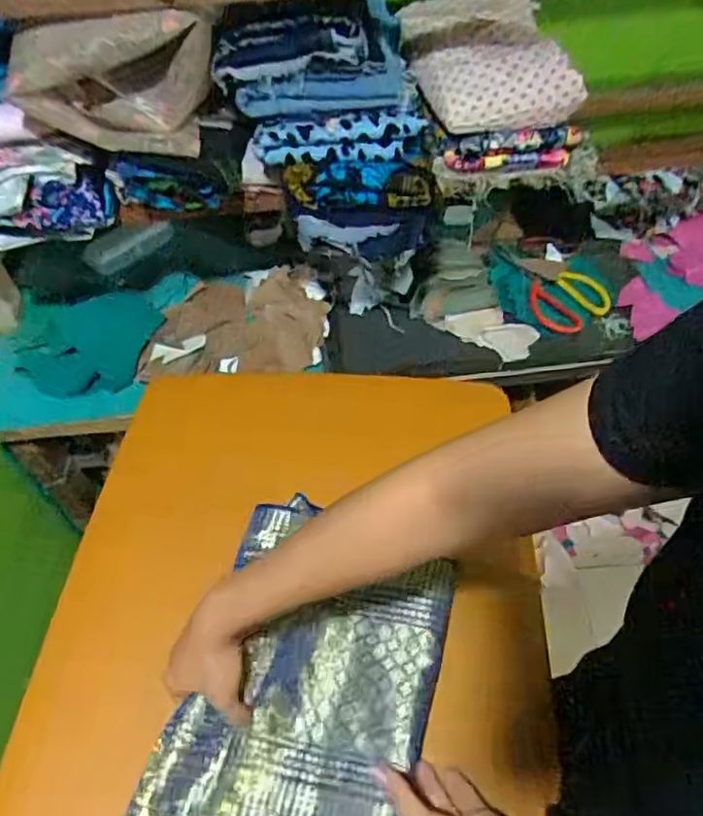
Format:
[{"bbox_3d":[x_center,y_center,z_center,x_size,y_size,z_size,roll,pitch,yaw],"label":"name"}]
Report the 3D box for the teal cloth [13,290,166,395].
[{"bbox_3d":[-0.411,-0.103,0.972,0.213,0.020,0.171,-3,70,-3],"label":"teal cloth"}]

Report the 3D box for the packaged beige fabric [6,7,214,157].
[{"bbox_3d":[-0.246,-0.346,0.673,0.218,0.129,0.056,-8,53,-4],"label":"packaged beige fabric"}]

